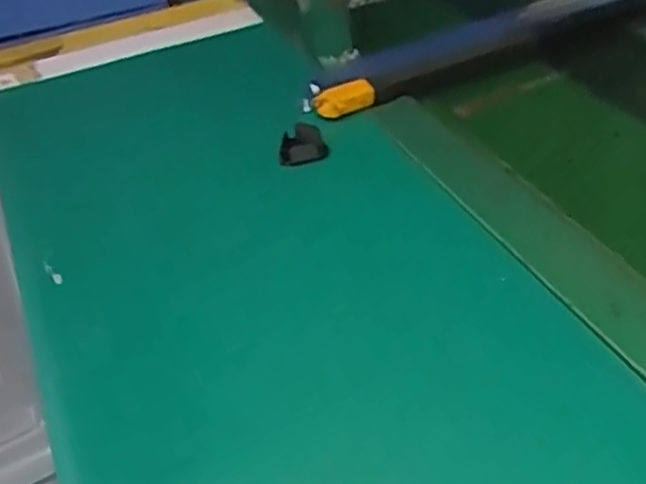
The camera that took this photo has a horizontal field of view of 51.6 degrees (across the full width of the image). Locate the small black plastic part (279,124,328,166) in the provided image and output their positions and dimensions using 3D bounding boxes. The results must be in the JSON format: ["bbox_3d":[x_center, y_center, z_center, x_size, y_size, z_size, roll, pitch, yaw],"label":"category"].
[{"bbox_3d":[-0.017,-0.080,0.546,0.038,0.020,0.040,-7,42,-1],"label":"small black plastic part"}]

